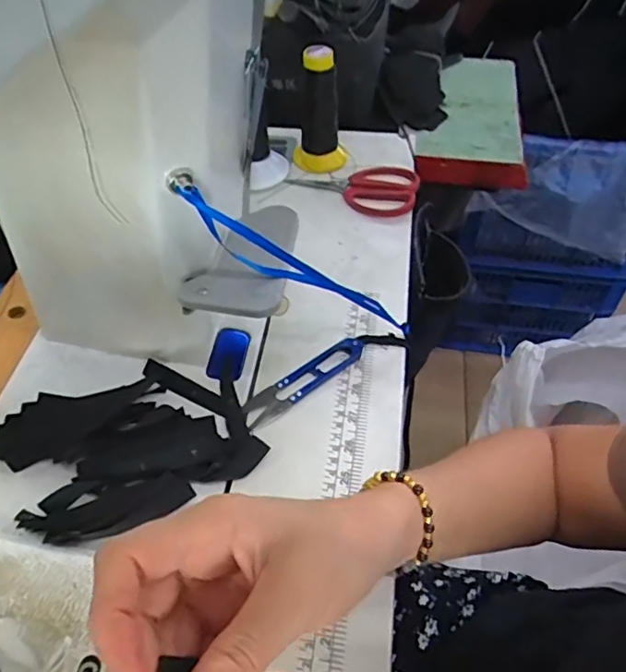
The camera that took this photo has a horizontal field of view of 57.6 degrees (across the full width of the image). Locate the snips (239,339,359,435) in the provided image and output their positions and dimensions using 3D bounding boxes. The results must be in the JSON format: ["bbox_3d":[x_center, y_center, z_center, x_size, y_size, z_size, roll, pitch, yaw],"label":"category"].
[{"bbox_3d":[-0.006,0.034,0.452,0.114,0.005,0.025,-33,56,-24],"label":"snips"}]

